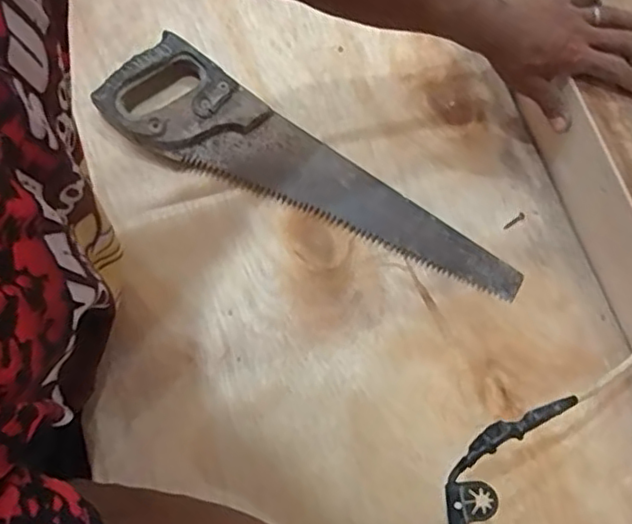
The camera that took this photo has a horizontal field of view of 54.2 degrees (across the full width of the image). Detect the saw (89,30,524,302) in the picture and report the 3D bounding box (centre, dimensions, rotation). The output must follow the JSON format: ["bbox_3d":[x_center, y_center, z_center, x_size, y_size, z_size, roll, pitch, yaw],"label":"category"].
[{"bbox_3d":[-0.008,-0.083,0.617,0.455,0.040,0.105,30,78,9],"label":"saw"}]

